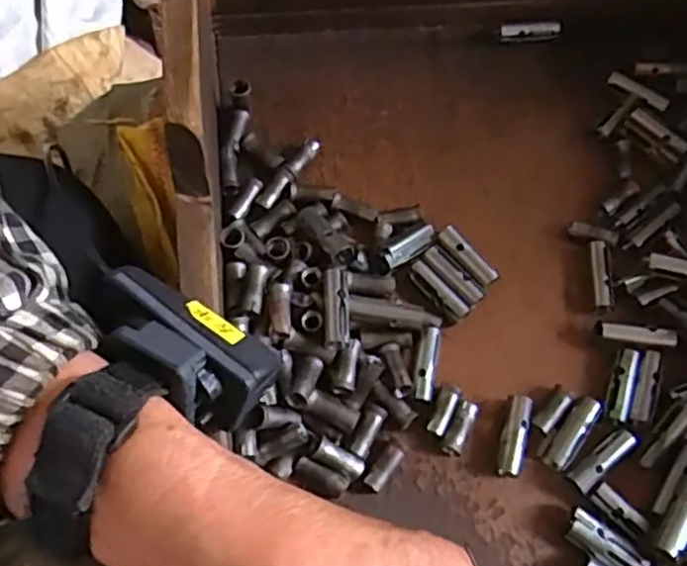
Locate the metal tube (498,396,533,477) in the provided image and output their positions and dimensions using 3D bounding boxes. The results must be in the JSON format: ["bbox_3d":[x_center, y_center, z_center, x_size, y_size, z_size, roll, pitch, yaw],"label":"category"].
[{"bbox_3d":[0.079,0.071,0.326,0.011,0.011,0.036,15,64,5],"label":"metal tube"}]

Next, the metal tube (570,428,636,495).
[{"bbox_3d":[0.119,0.081,0.321,0.036,0.006,0.011,-36,70,-17],"label":"metal tube"}]

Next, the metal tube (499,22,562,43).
[{"bbox_3d":[0.113,-0.151,0.423,0.037,0.010,0.010,-2,64,-3],"label":"metal tube"}]

